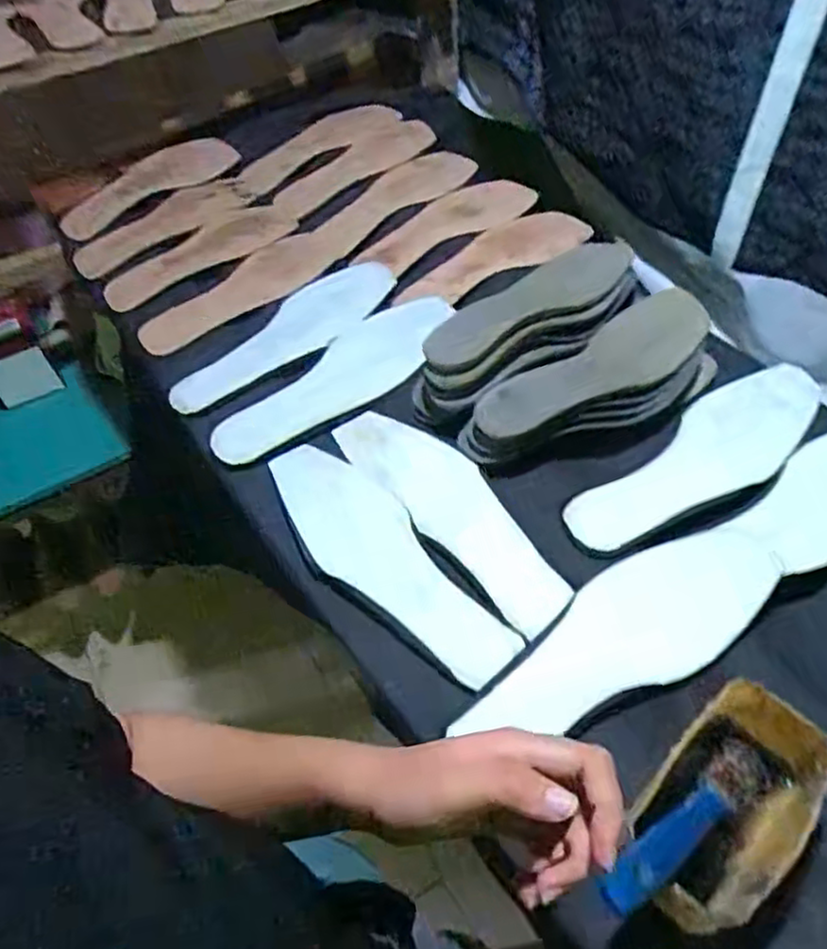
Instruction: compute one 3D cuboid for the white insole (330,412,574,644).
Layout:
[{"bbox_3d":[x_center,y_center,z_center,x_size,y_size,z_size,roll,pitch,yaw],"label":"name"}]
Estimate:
[{"bbox_3d":[0.030,0.021,0.569,0.069,0.012,0.258,-36,53,-14],"label":"white insole"}]

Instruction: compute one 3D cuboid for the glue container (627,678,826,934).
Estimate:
[{"bbox_3d":[0.176,0.191,0.399,0.078,0.058,0.131,38,64,26],"label":"glue container"}]

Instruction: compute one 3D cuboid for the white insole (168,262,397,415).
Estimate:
[{"bbox_3d":[-0.125,-0.146,0.715,0.082,0.008,0.271,37,64,26],"label":"white insole"}]

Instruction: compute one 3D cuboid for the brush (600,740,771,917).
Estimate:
[{"bbox_3d":[0.155,0.191,0.382,0.165,0.008,0.028,-11,48,-41],"label":"brush"}]

